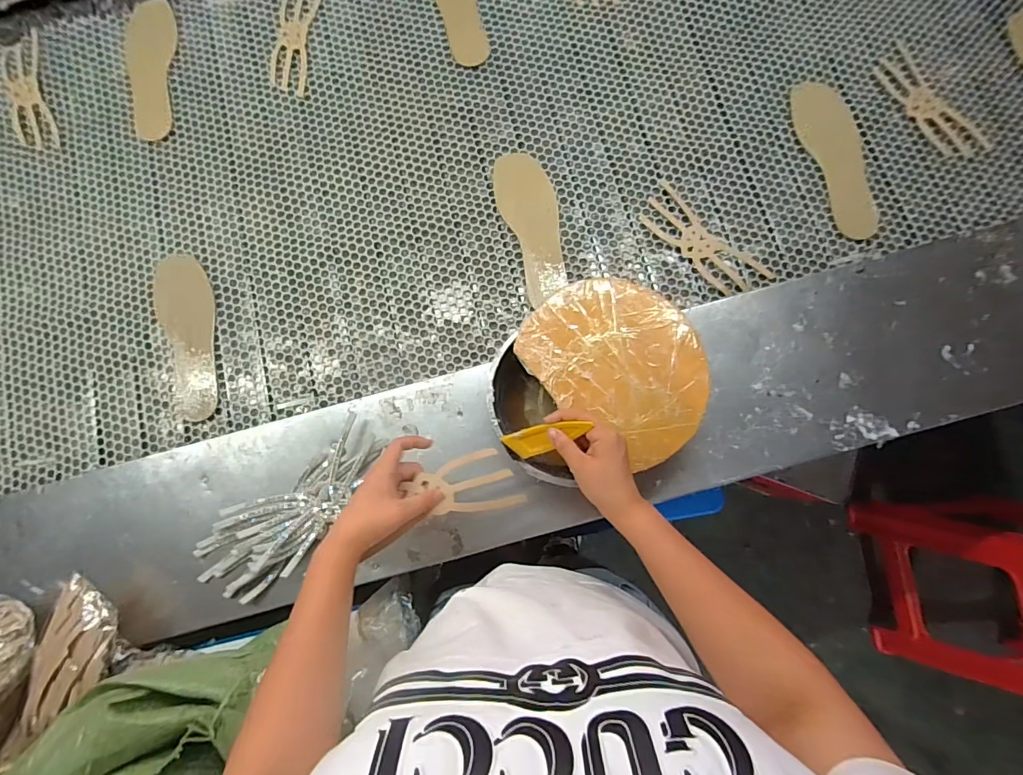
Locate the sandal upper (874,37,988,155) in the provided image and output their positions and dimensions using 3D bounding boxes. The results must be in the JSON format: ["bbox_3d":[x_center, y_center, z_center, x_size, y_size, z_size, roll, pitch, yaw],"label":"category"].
[{"bbox_3d":[0.647,-0.443,0.719,0.067,0.008,0.206,-29,82,-2],"label":"sandal upper"}]

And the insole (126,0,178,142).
[{"bbox_3d":[-0.611,-0.540,0.783,0.076,0.009,0.251,-3,82,2],"label":"insole"}]

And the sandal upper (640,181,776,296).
[{"bbox_3d":[0.287,-0.218,0.699,0.076,0.012,0.208,-44,83,-4],"label":"sandal upper"}]

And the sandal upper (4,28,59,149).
[{"bbox_3d":[-0.814,-0.495,0.779,0.066,0.007,0.207,-16,82,0],"label":"sandal upper"}]

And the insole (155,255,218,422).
[{"bbox_3d":[-0.491,-0.081,0.708,0.088,0.007,0.258,-18,81,3],"label":"insole"}]

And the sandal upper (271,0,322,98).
[{"bbox_3d":[-0.366,-0.592,0.784,0.065,0.005,0.207,6,83,3],"label":"sandal upper"}]

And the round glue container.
[{"bbox_3d":[0.107,-0.011,0.607,0.262,0.071,0.236,-12,81,2],"label":"round glue container"}]

